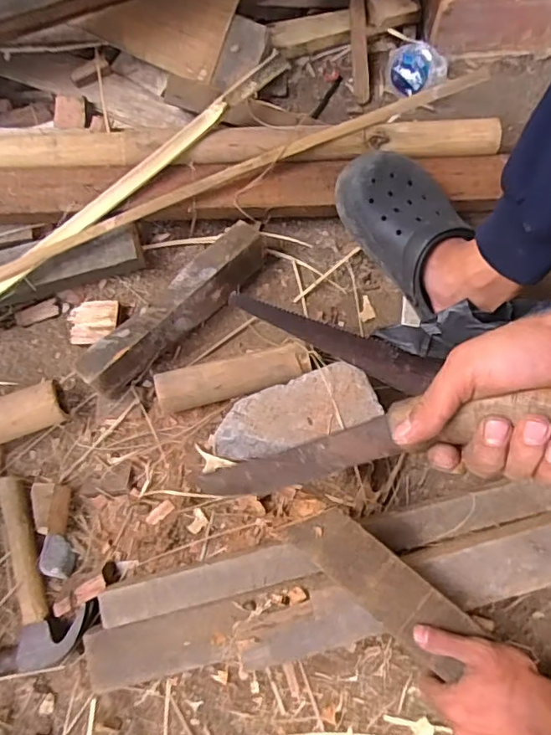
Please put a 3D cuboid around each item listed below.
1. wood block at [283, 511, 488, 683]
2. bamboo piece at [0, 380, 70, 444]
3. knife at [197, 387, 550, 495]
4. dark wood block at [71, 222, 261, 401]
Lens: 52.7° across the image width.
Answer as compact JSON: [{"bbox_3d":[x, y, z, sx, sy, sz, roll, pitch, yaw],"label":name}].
[{"bbox_3d":[0.099,0.202,0.517,0.186,0.017,0.059,37,76,4],"label":"wood block"},{"bbox_3d":[-0.322,0.064,0.665,0.136,0.056,0.049,-19,73,-5],"label":"bamboo piece"},{"bbox_3d":[0.048,0.064,0.400,0.027,0.343,0.045,13,66,-37],"label":"knife"},{"bbox_3d":[-0.120,-0.070,0.696,0.273,0.071,0.050,-43,76,-11],"label":"dark wood block"}]

